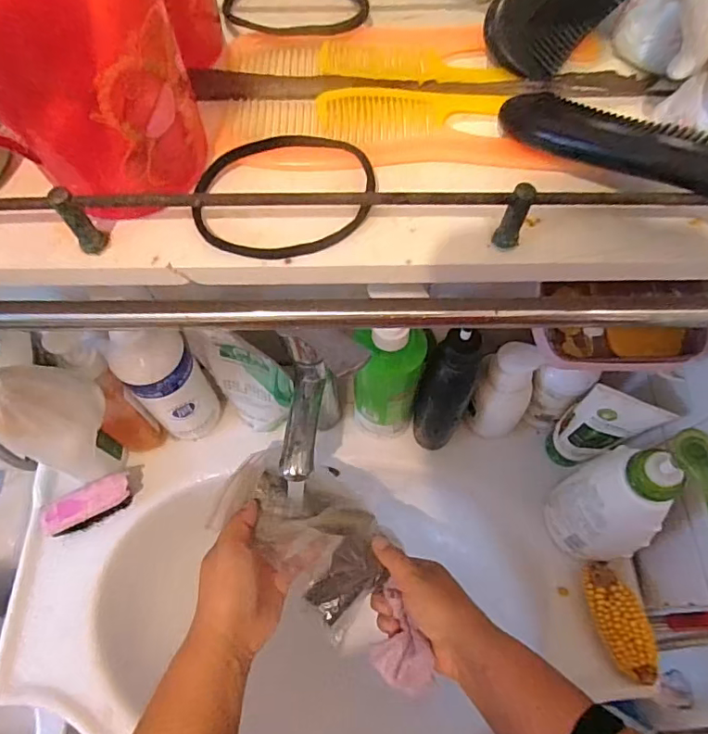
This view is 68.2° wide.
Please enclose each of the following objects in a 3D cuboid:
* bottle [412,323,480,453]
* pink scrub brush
[{"bbox_3d":[0.089,0.027,0.506,0.050,0.177,0.059,22,67,10],"label":"bottle"},{"bbox_3d":[-0.270,0.141,0.534,0.088,0.026,0.032,-23,67,-10],"label":"pink scrub brush"}]

